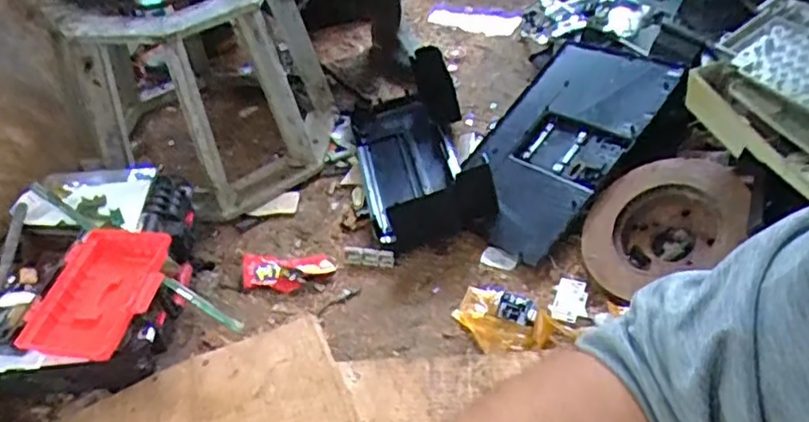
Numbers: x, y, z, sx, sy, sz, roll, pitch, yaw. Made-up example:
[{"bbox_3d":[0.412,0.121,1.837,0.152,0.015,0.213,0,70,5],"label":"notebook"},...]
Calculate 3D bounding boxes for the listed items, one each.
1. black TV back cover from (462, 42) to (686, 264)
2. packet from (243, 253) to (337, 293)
[{"bbox_3d":[0.275,-0.147,1.107,0.222,0.078,0.400,39,94,36],"label":"black TV back cover"},{"bbox_3d":[-0.197,0.100,1.087,0.153,0.027,0.071,-4,44,5],"label":"packet"}]

